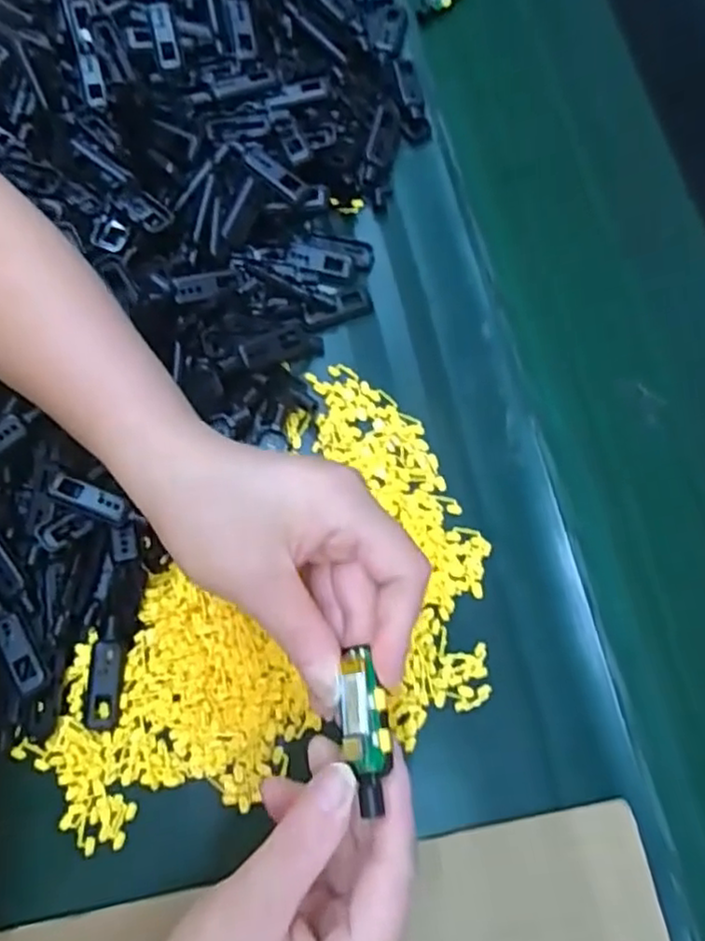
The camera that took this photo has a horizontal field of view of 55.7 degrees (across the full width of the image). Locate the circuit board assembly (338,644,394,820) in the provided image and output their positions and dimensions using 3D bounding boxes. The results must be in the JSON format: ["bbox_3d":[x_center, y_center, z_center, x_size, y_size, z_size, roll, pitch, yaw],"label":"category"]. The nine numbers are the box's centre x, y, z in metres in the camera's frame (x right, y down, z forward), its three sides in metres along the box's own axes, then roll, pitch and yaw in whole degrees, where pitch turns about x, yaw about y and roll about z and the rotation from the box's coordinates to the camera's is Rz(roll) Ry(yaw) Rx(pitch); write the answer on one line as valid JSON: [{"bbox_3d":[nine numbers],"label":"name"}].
[{"bbox_3d":[0.005,0.093,0.242,0.017,0.007,0.052,-6,73,-4],"label":"circuit board assembly"}]

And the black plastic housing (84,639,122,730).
[{"bbox_3d":[-0.130,0.111,0.345,0.015,0.006,0.044,1,73,1],"label":"black plastic housing"}]

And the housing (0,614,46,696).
[{"bbox_3d":[-0.174,0.095,0.345,0.014,0.007,0.044,-33,75,-9],"label":"housing"}]

